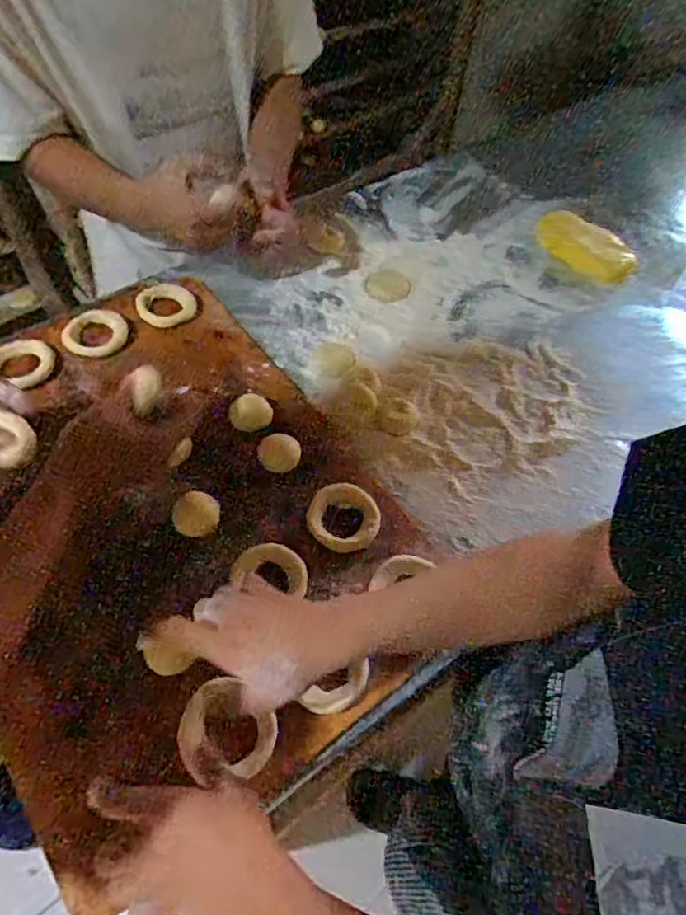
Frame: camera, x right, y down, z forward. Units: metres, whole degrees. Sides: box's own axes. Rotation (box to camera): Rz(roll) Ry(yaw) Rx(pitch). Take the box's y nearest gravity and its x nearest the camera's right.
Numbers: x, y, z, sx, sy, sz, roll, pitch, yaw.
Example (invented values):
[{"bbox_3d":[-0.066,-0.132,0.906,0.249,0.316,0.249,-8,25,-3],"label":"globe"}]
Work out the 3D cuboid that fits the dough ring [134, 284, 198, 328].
[{"bbox_3d":[-0.232,-0.199,0.751,0.080,0.012,0.075,1,59,-2],"label":"dough ring"}]

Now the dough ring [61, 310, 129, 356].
[{"bbox_3d":[-0.310,-0.157,0.719,0.077,0.014,0.068,-21,62,-15],"label":"dough ring"}]

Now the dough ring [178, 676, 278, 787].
[{"bbox_3d":[-0.100,0.235,0.487,0.079,0.019,0.072,1,59,-2],"label":"dough ring"}]

